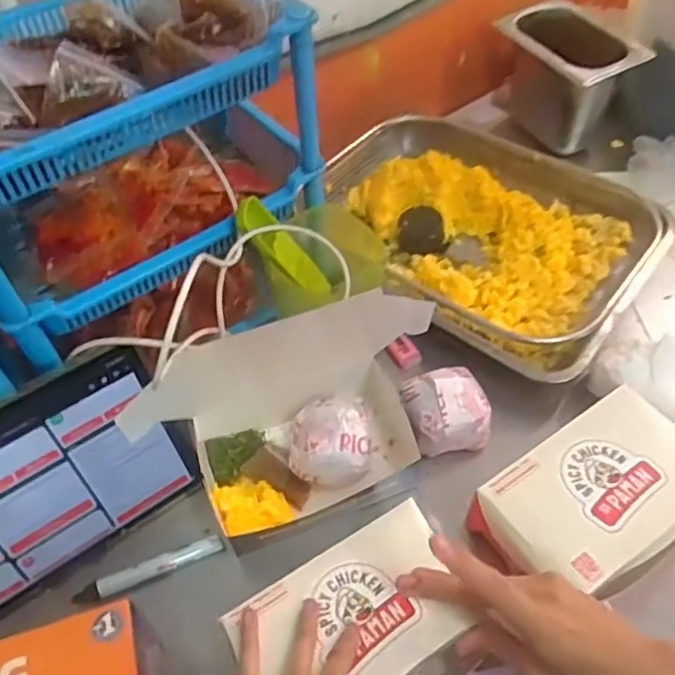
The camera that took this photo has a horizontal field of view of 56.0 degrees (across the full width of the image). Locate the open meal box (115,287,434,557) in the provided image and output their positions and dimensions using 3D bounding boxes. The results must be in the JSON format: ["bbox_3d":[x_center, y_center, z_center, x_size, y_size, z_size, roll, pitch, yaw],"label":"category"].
[{"bbox_3d":[-0.033,0.067,0.562,0.262,0.088,0.160,-19,53,-11],"label":"open meal box"}]

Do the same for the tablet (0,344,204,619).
[{"bbox_3d":[-0.245,0.130,0.510,0.246,0.167,0.015,-30,33,-22],"label":"tablet"}]

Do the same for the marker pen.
[{"bbox_3d":[-0.157,0.197,0.539,0.122,0.017,0.018,-20,53,-12],"label":"marker pen"}]

